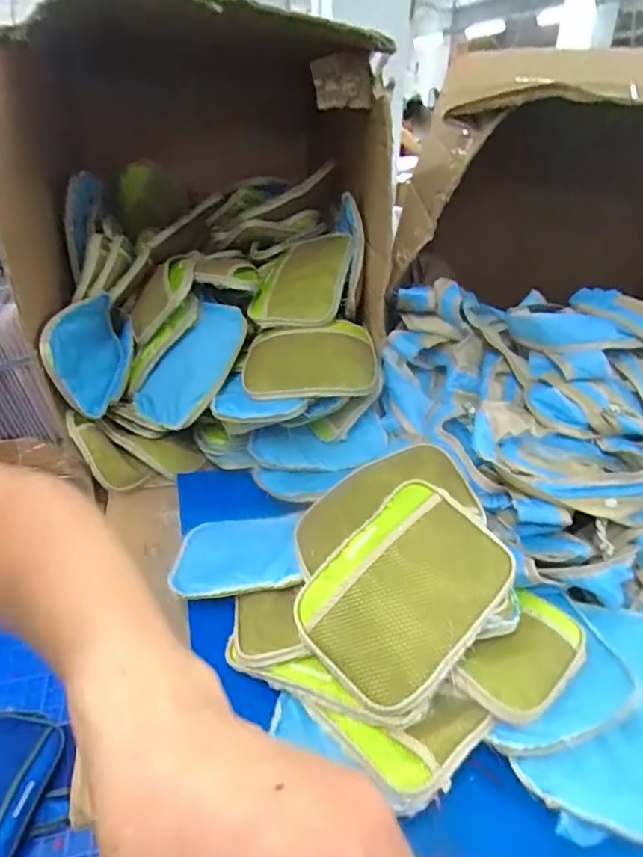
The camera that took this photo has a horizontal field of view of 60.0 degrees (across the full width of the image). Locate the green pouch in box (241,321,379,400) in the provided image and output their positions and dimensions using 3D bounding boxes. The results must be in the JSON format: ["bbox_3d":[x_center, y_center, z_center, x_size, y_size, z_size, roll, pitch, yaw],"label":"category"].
[{"bbox_3d":[-0.020,-0.086,0.783,0.190,0.045,0.129,-11,58,7],"label":"green pouch in box"}]

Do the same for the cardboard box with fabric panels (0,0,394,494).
[{"bbox_3d":[-0.155,-0.253,0.808,0.481,0.505,0.381,-3,30,-6],"label":"cardboard box with fabric panels"}]

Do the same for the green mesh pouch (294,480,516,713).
[{"bbox_3d":[0.077,0.139,0.497,0.131,0.024,0.191,39,65,22],"label":"green mesh pouch"}]

